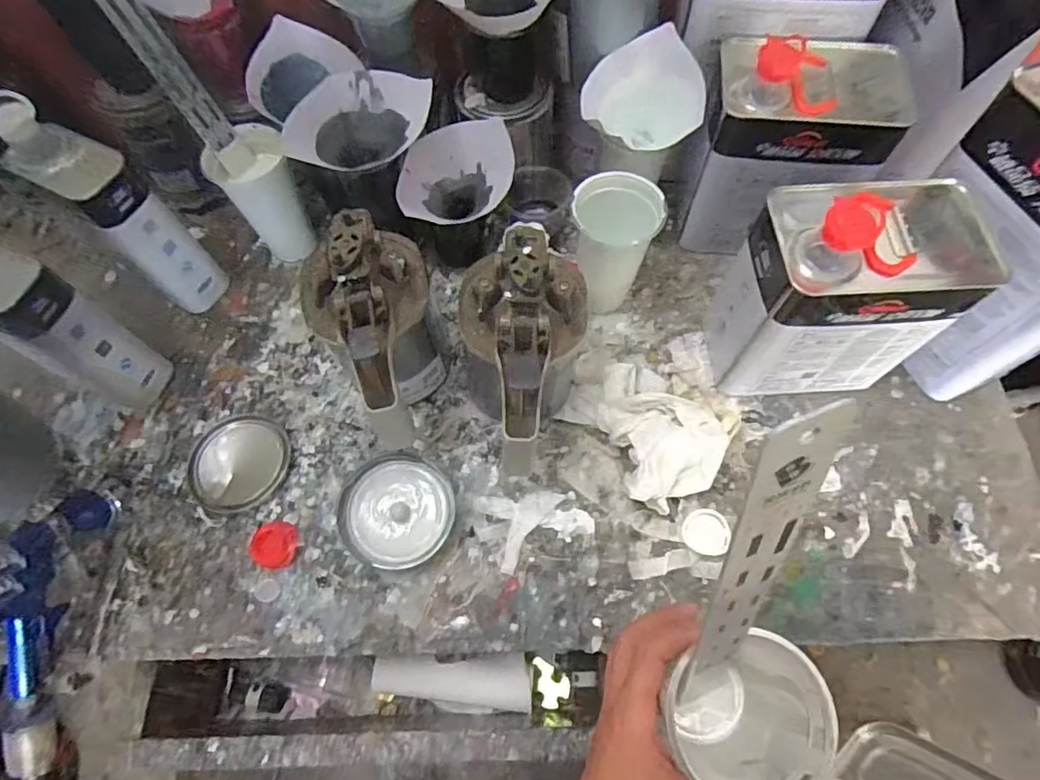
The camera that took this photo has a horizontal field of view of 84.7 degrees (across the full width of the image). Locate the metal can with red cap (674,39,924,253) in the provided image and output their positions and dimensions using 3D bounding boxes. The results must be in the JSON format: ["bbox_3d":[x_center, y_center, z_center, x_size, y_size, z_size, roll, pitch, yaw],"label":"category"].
[{"bbox_3d":[0.268,-0.250,0.582,0.169,0.207,0.120,3,66,3],"label":"metal can with red cap"}]

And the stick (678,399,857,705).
[{"bbox_3d":[0.097,0.089,0.249,0.033,0.250,0.004,-19,48,-7],"label":"stick"}]

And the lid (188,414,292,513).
[{"bbox_3d":[-0.278,0.071,0.565,0.091,0.012,0.096,-1,66,1],"label":"lid"}]

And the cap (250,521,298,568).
[{"bbox_3d":[-0.229,0.143,0.531,0.043,0.010,0.041,-1,66,1],"label":"cap"}]

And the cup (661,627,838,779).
[{"bbox_3d":[0.122,0.188,0.336,0.083,0.097,0.083,-1,66,1],"label":"cup"}]

